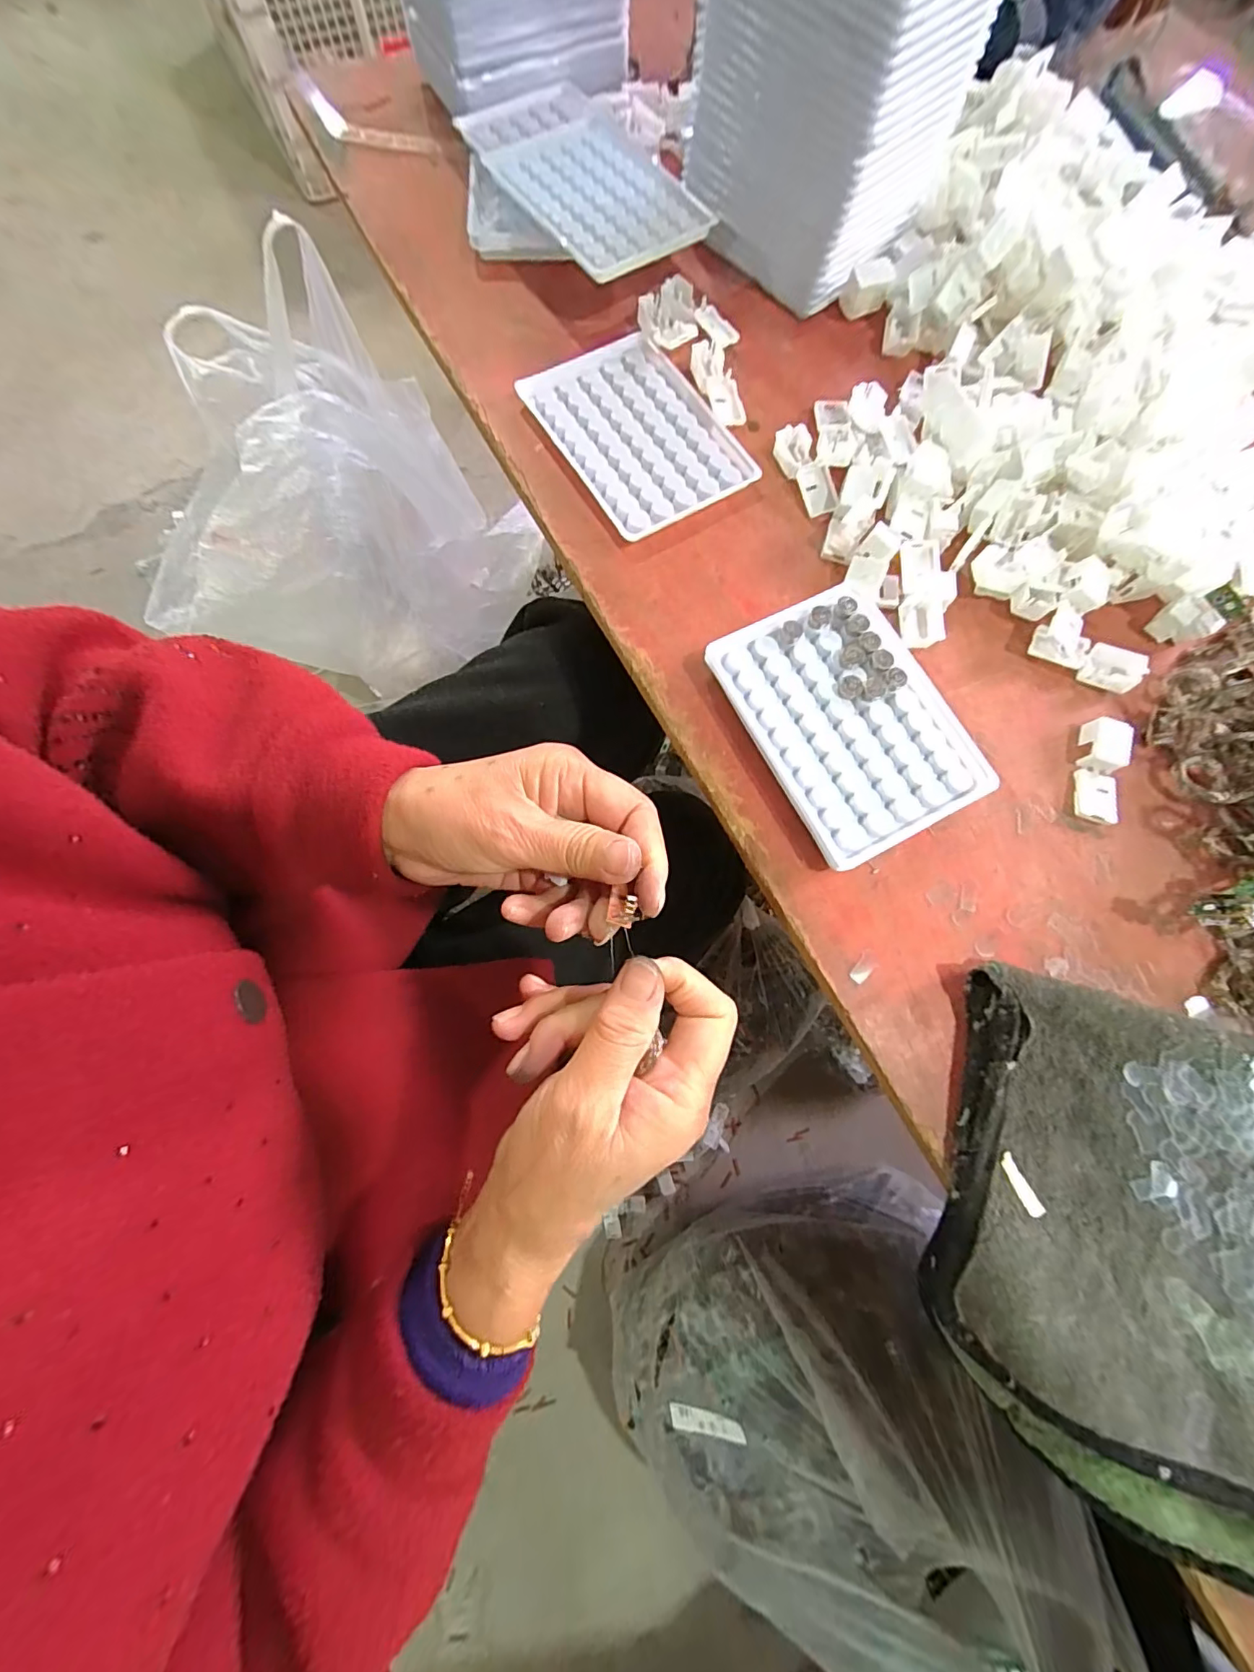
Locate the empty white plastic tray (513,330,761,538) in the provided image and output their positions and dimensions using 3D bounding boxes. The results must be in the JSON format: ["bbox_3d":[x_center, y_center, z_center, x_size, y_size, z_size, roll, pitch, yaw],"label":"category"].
[{"bbox_3d":[0.006,-0.240,0.314,0.090,0.009,0.125,-32,79,-8],"label":"empty white plastic tray"}]

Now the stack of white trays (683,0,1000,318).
[{"bbox_3d":[0.113,-0.430,0.299,0.098,0.124,0.126,-39,81,-10],"label":"stack of white trays"}]

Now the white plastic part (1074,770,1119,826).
[{"bbox_3d":[0.241,-0.020,0.272,0.021,0.006,0.026,16,77,2],"label":"white plastic part"}]

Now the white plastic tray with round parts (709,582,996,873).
[{"bbox_3d":[0.110,-0.058,0.268,0.091,0.016,0.129,-27,78,-6],"label":"white plastic tray with round parts"}]

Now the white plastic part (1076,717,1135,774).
[{"bbox_3d":[0.248,-0.046,0.275,0.020,0.013,0.026,20,77,3],"label":"white plastic part"}]

